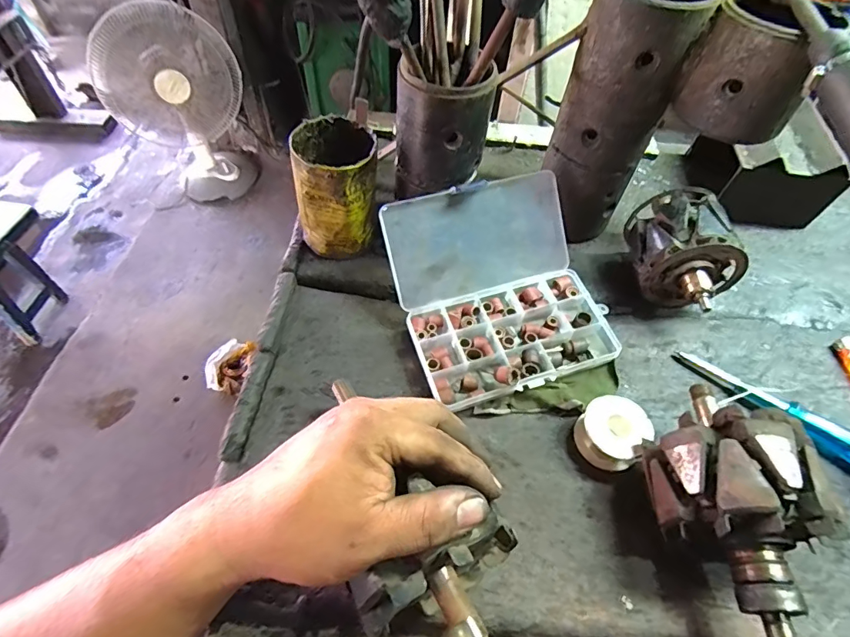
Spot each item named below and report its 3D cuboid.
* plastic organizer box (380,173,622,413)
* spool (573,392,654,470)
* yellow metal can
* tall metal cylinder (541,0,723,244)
[{"bbox_3d":[0.068,-0.031,0.412,0.172,0.081,0.170,-15,56,-13],"label":"plastic organizer box"},{"bbox_3d":[0.153,0.093,0.376,0.050,0.031,0.049,35,60,20],"label":"spool"},{"bbox_3d":[-0.085,-0.122,0.442,0.074,0.111,0.075,1,54,-2],"label":"yellow metal can"},{"bbox_3d":[0.169,-0.185,0.431,0.090,0.216,0.091,22,56,12],"label":"tall metal cylinder"}]

